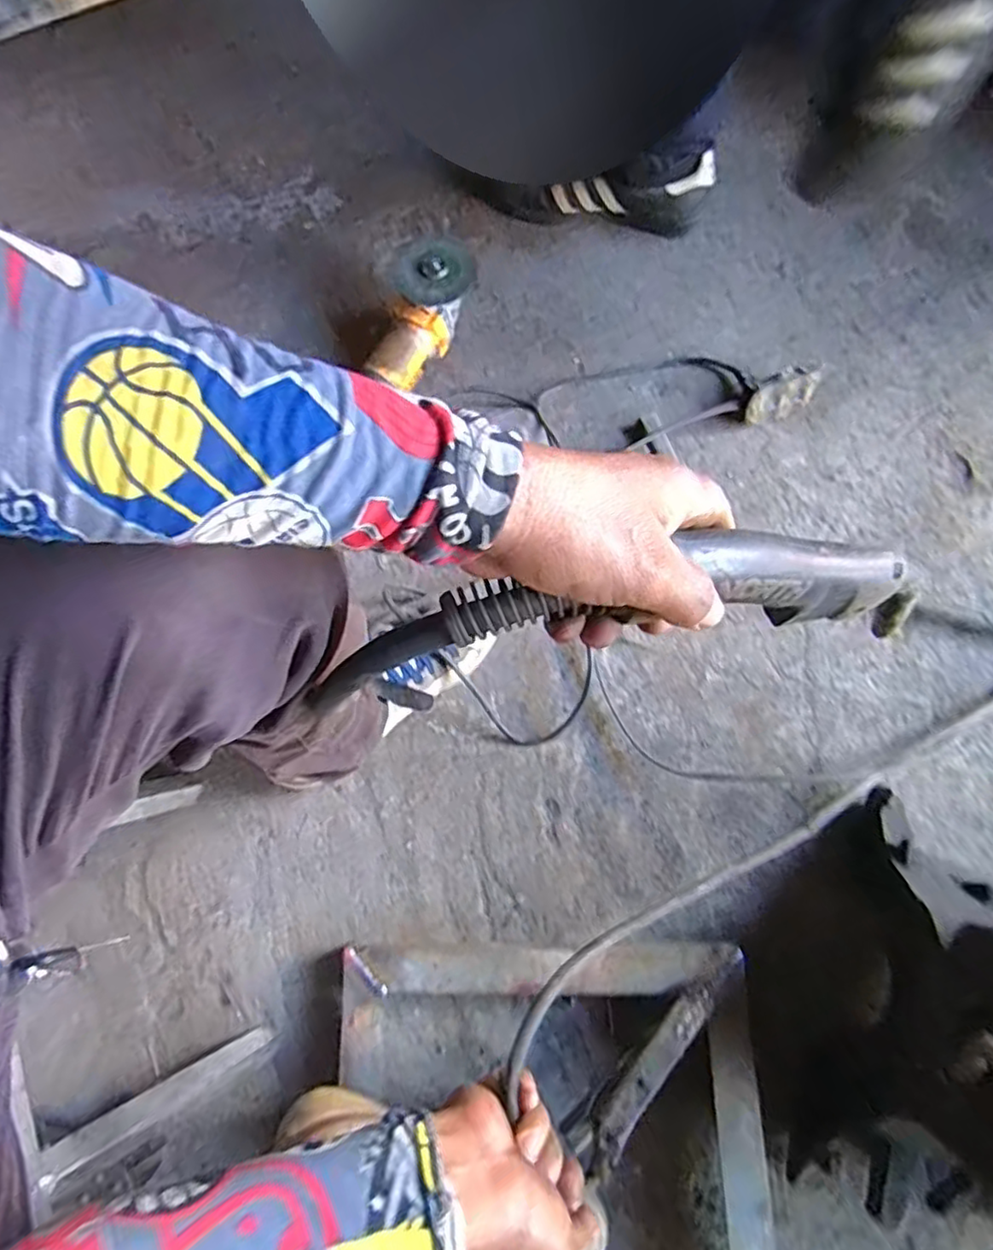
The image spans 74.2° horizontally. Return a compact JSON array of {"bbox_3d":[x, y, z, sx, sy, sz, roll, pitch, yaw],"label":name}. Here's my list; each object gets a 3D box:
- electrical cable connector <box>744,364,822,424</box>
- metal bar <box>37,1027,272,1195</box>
[{"bbox_3d":[0.328,-0.267,0.767,0.086,0.058,0.033,-25,76,-7],"label":"electrical cable connector"},{"bbox_3d":[-0.267,0.383,0.537,0.024,0.194,0.022,-30,74,25],"label":"metal bar"}]

